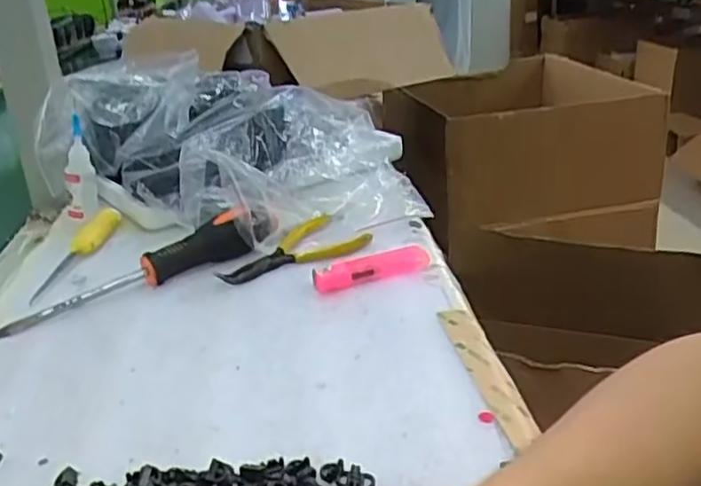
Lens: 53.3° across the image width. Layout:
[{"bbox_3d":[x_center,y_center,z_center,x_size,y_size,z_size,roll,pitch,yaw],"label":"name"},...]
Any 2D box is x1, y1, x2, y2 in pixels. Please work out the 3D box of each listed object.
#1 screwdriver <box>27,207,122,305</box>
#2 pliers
[{"bbox_3d":[-0.206,0.005,0.527,0.020,0.017,0.132,-2,23,5],"label":"screwdriver"},{"bbox_3d":[-0.043,0.005,0.511,0.112,0.010,0.054,-21,29,-34],"label":"pliers"}]

